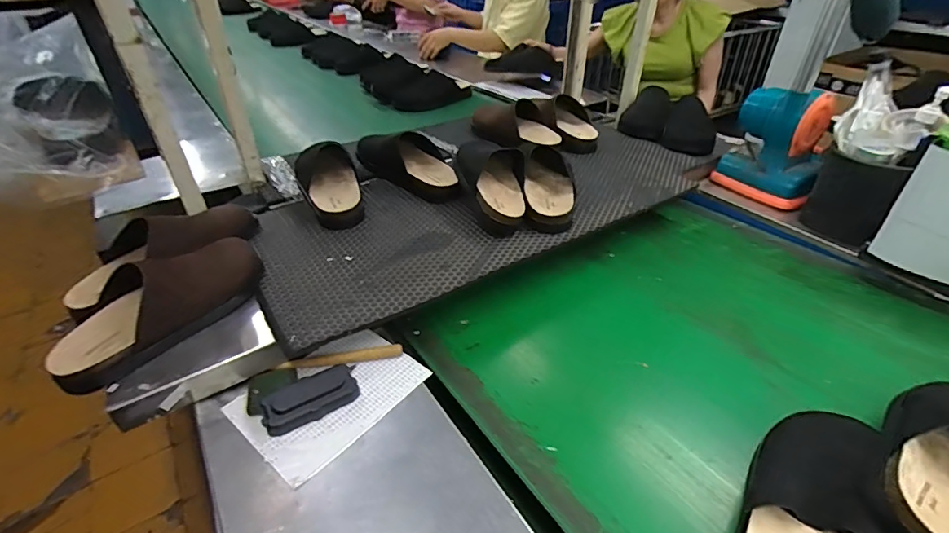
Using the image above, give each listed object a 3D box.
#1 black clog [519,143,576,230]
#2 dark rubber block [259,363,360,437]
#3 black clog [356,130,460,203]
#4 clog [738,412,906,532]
[{"bbox_3d":[0.132,-0.160,0.839,0.093,0.089,0.222,0,36,2],"label":"black clog"},{"bbox_3d":[-0.191,0.154,0.542,0.109,0.029,0.044,-25,42,-28],"label":"dark rubber block"},{"bbox_3d":[-0.127,-0.216,0.918,0.283,0.085,0.089,29,46,34],"label":"black clog"},{"bbox_3d":[0.321,0.242,0.441,0.110,0.071,0.253,23,43,29],"label":"clog"}]

